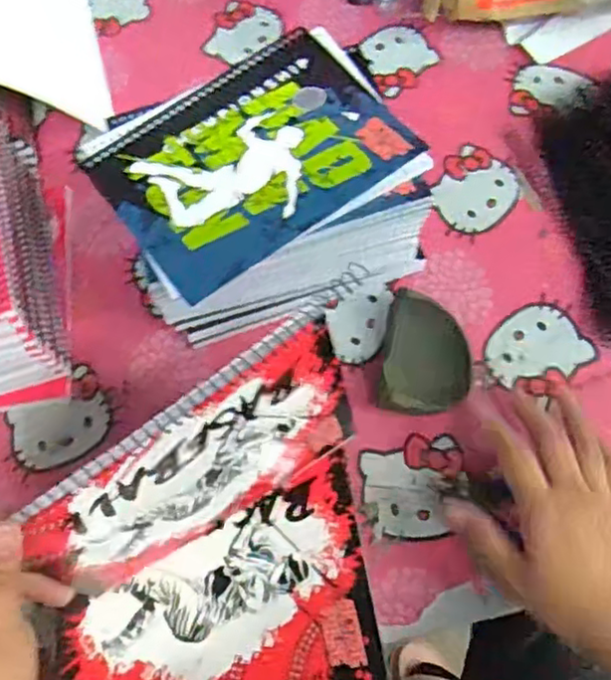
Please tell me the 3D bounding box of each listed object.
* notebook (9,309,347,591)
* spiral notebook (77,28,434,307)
[{"bbox_3d":[-0.057,0.074,0.379,0.186,0.151,0.011,-33,60,-10],"label":"notebook"},{"bbox_3d":[-0.035,-0.127,0.462,0.196,0.012,0.148,-32,70,-10],"label":"spiral notebook"}]

